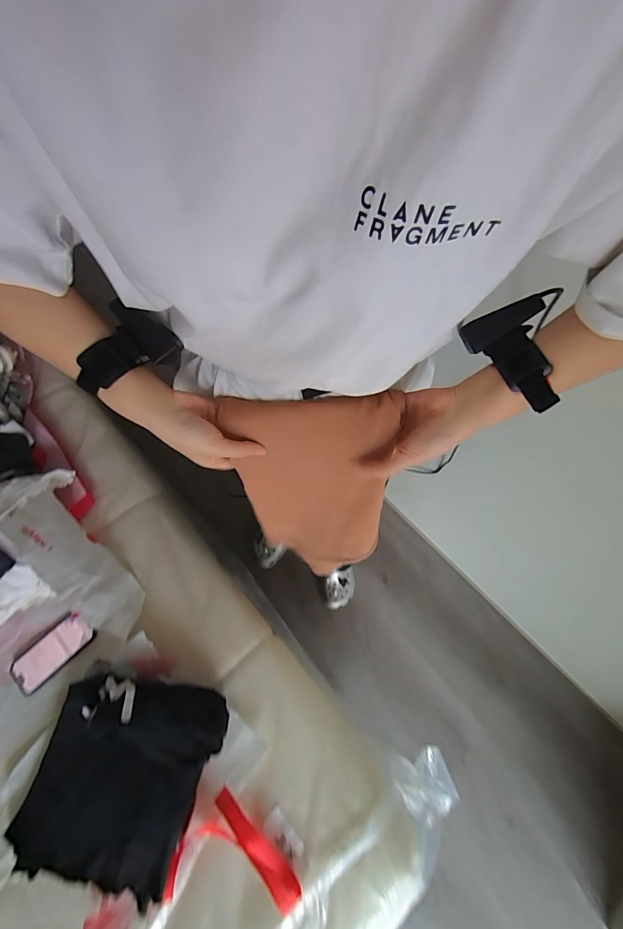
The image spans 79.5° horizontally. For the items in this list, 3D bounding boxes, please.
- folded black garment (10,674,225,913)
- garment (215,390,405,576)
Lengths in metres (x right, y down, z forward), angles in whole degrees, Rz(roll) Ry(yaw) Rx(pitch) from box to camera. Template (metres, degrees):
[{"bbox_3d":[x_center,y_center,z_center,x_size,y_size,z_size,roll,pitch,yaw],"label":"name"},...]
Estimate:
[{"bbox_3d":[-0.319,0.509,0.607,0.291,0.092,0.291,-1,73,4],"label":"folded black garment"},{"bbox_3d":[-0.002,0.036,0.484,0.195,0.270,0.041,7,38,13],"label":"garment"}]

